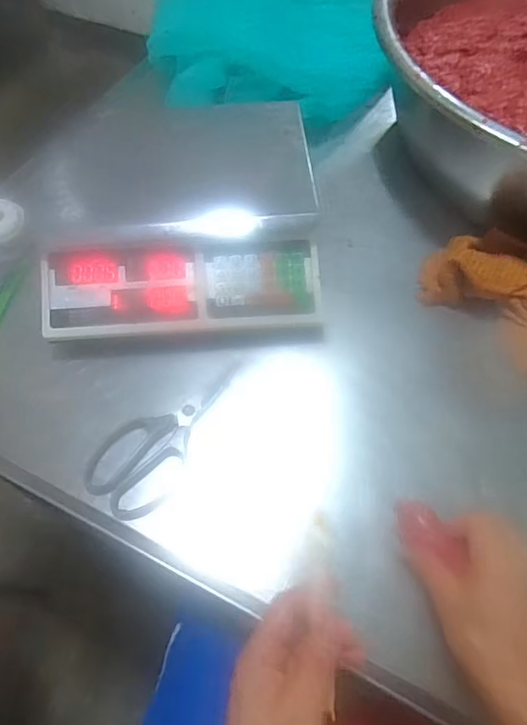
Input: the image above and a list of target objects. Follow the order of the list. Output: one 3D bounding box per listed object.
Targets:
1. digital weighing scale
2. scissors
[{"bbox_3d":[-0.100,-0.185,0.614,0.321,0.122,0.311,-3,59,-2],"label":"digital weighing scale"},{"bbox_3d":[-0.099,0.072,0.536,0.091,0.023,0.200,36,66,19],"label":"scissors"}]

